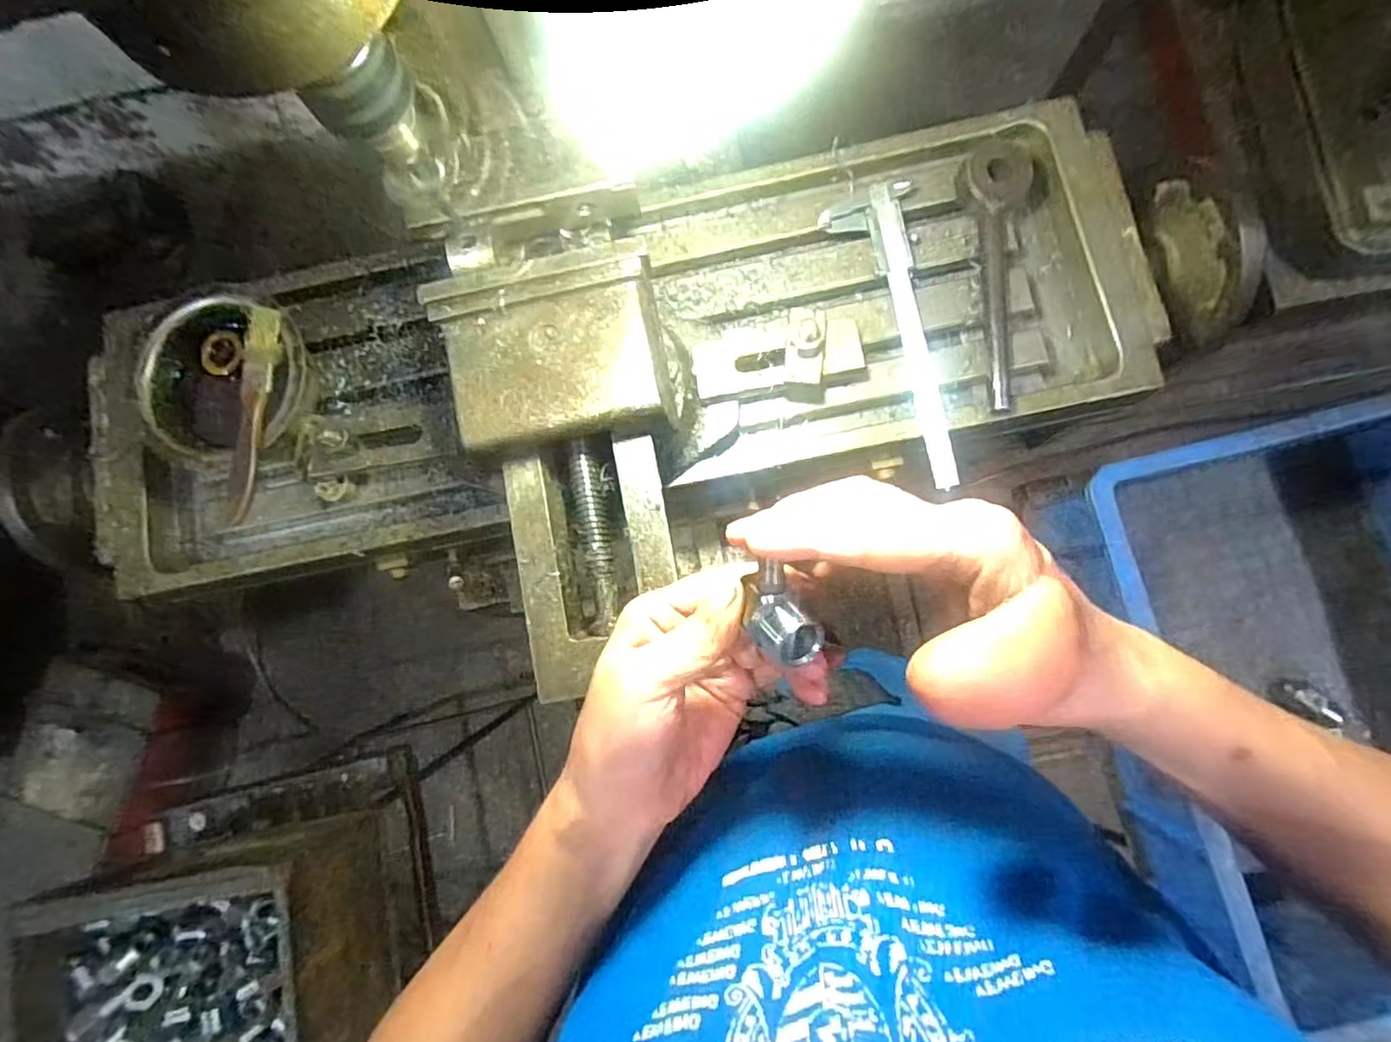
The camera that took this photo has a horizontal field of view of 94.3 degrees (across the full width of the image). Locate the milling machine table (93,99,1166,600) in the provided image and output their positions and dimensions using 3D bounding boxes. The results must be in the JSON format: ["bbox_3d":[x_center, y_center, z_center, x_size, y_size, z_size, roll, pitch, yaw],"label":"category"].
[{"bbox_3d":[-0.074,-0.137,0.486,0.799,0.089,0.243,-11,81,3],"label":"milling machine table"}]

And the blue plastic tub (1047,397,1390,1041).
[{"bbox_3d":[0.478,0.122,0.496,0.292,0.164,0.382,-14,81,3],"label":"blue plastic tub"}]

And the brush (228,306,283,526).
[{"bbox_3d":[-0.317,-0.077,0.460,0.023,0.014,0.154,3,82,5],"label":"brush"}]

